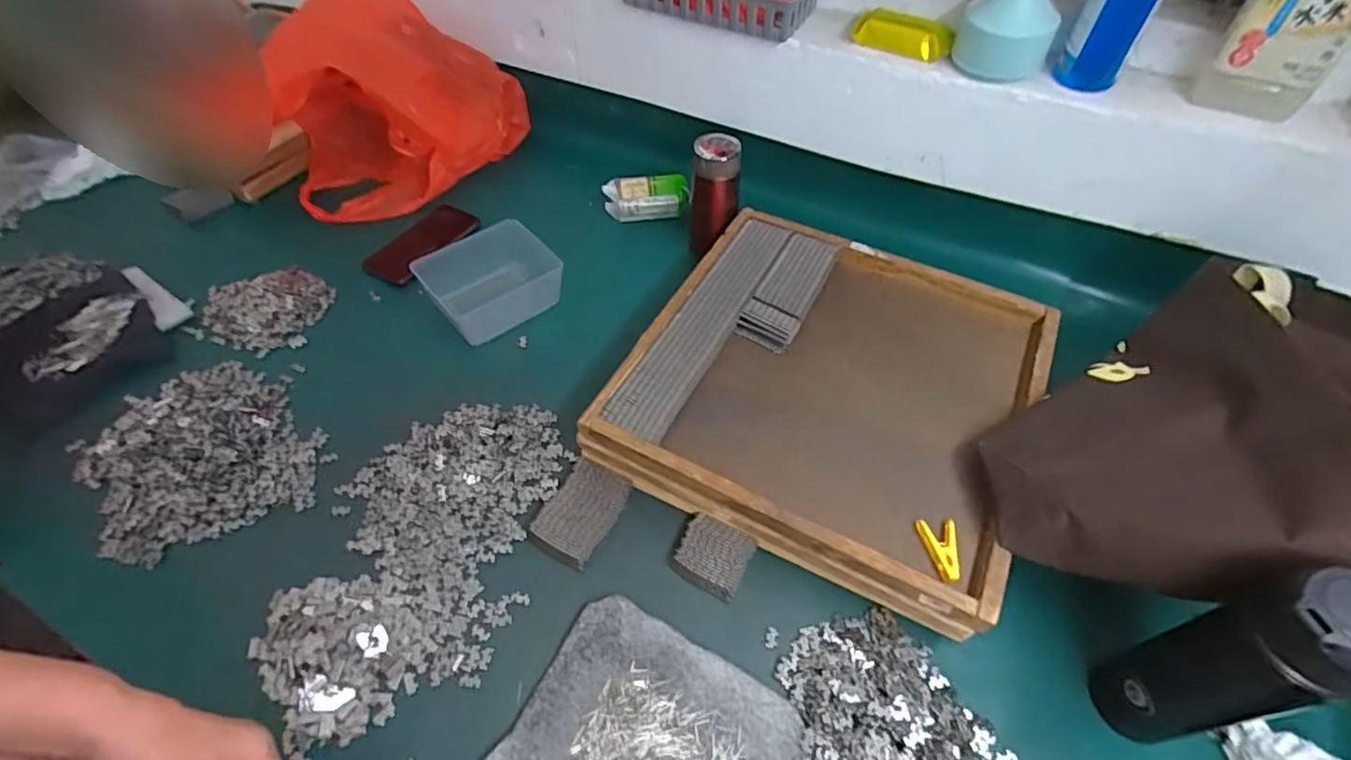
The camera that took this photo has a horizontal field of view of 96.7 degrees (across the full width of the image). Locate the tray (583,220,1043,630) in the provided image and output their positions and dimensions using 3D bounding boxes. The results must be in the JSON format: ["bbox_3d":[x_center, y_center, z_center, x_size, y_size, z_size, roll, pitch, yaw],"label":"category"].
[{"bbox_3d":[0.164,0.000,0.659,0.390,0.078,0.395,24,55,17],"label":"tray"}]

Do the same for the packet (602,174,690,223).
[{"bbox_3d":[-0.044,-0.271,0.892,0.125,0.052,0.045,-1,51,-1],"label":"packet"}]

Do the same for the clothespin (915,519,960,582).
[{"bbox_3d":[0.229,0.147,0.517,0.031,0.012,0.052,-1,53,-1],"label":"clothespin"}]

